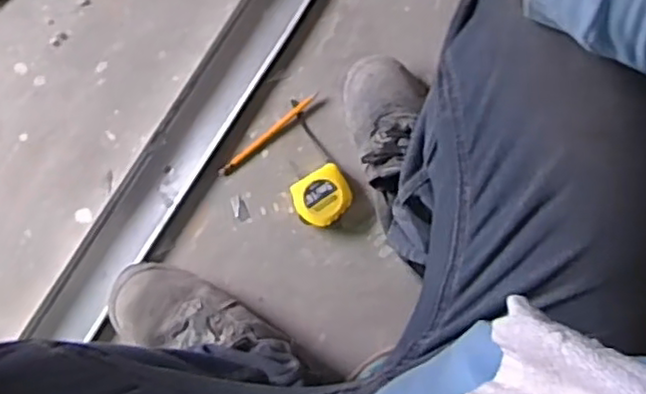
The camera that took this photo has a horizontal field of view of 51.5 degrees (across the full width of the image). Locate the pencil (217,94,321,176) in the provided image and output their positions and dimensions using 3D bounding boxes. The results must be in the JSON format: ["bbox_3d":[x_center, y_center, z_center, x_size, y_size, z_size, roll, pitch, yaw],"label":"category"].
[{"bbox_3d":[-0.070,-0.081,0.857,0.156,0.009,0.012,-40,90,-3],"label":"pencil"}]

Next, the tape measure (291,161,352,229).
[{"bbox_3d":[0.000,0.001,0.854,0.073,0.034,0.067,-29,90,-3],"label":"tape measure"}]

